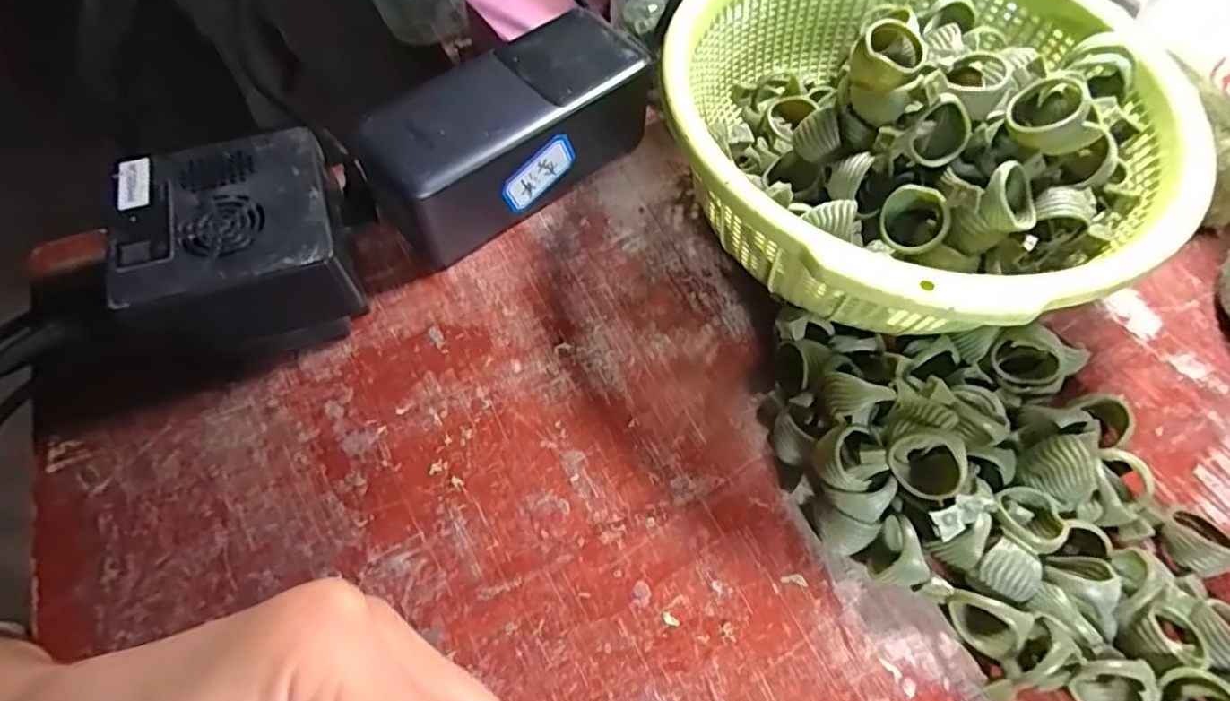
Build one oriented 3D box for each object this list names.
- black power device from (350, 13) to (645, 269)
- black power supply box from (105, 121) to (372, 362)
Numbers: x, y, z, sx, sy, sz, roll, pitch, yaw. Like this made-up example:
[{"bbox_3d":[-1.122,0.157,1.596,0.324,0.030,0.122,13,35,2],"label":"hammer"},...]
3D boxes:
[{"bbox_3d":[-0.048,-0.097,0.292,0.132,0.054,0.054,-36,68,-19],"label":"black power device"},{"bbox_3d":[-0.148,-0.037,0.258,0.078,0.052,0.078,-17,63,-10],"label":"black power supply box"}]

